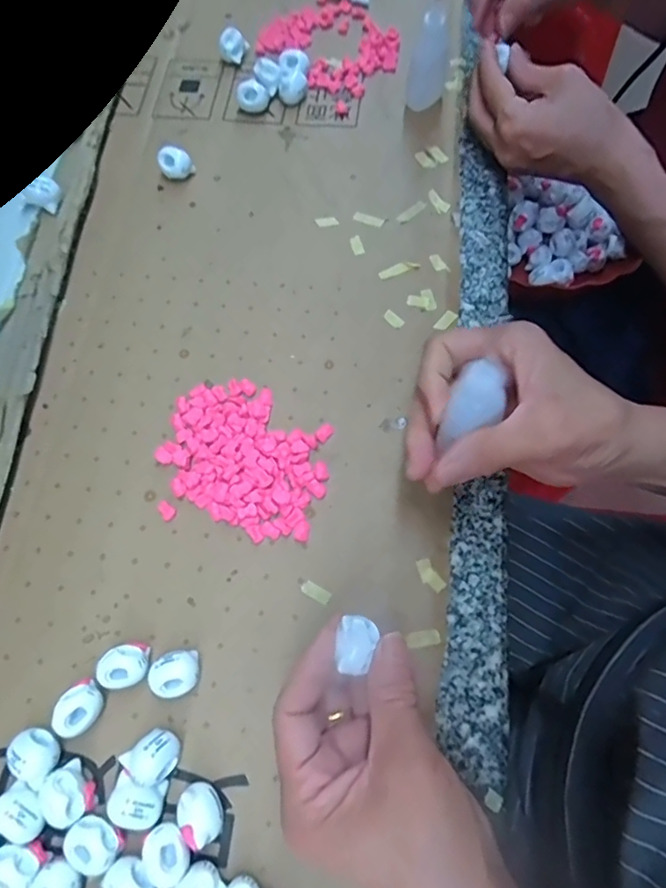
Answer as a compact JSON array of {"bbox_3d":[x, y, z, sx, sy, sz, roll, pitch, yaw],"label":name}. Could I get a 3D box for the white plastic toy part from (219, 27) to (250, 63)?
[{"bbox_3d":[-0.083,-0.330,0.452,0.020,0.022,0.023,8,70,4],"label":"white plastic toy part"}]

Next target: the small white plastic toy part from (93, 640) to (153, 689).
[{"bbox_3d":[-0.110,0.118,0.290,0.025,0.019,0.021,-22,71,-7],"label":"small white plastic toy part"}]

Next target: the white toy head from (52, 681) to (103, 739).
[{"bbox_3d":[-0.131,0.138,0.283,0.019,0.019,0.026,36,75,13],"label":"white toy head"}]

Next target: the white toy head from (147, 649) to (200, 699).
[{"bbox_3d":[-0.083,0.122,0.287,0.025,0.018,0.022,-20,71,-6],"label":"white toy head"}]

